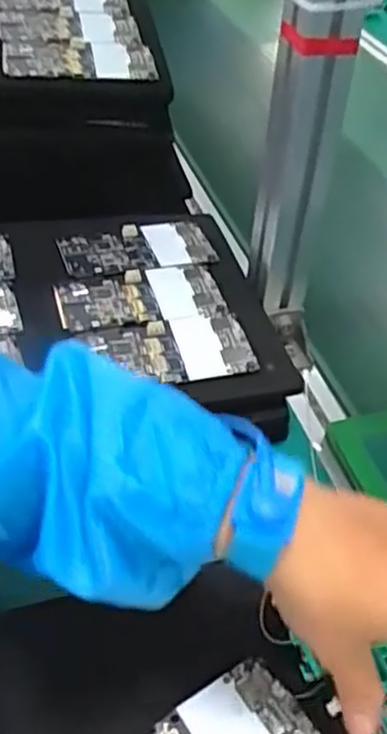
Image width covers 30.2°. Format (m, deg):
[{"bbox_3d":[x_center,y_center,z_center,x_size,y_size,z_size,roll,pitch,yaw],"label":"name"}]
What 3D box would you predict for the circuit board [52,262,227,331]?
[{"bbox_3d":[-0.043,-0.057,0.581,0.132,0.009,0.070,-10,46,-15],"label":"circuit board"}]

